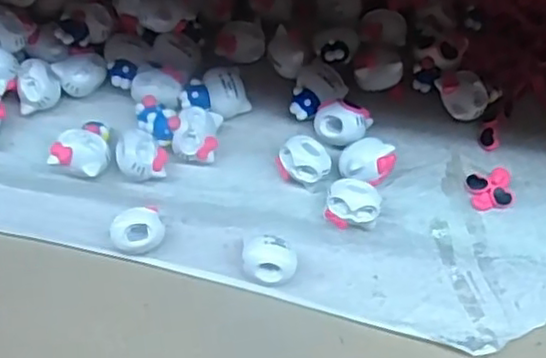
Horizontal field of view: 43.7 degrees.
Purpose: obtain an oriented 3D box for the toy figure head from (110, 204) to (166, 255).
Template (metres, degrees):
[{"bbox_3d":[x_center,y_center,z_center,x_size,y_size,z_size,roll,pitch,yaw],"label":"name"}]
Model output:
[{"bbox_3d":[-0.063,0.025,0.323,0.026,0.019,0.018,-36,67,-22],"label":"toy figure head"}]

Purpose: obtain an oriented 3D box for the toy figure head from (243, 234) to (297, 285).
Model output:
[{"bbox_3d":[-0.002,0.039,0.317,0.024,0.019,0.020,5,59,0],"label":"toy figure head"}]

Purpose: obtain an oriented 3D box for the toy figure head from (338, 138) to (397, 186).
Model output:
[{"bbox_3d":[0.046,-0.009,0.331,0.025,0.016,0.021,-9,60,-9],"label":"toy figure head"}]

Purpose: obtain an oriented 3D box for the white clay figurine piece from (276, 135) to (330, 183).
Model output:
[{"bbox_3d":[0.016,-0.008,0.333,0.025,0.019,0.019,23,61,11],"label":"white clay figurine piece"}]

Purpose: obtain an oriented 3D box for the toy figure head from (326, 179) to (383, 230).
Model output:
[{"bbox_3d":[0.037,0.013,0.325,0.025,0.021,0.021,4,59,-1],"label":"toy figure head"}]

